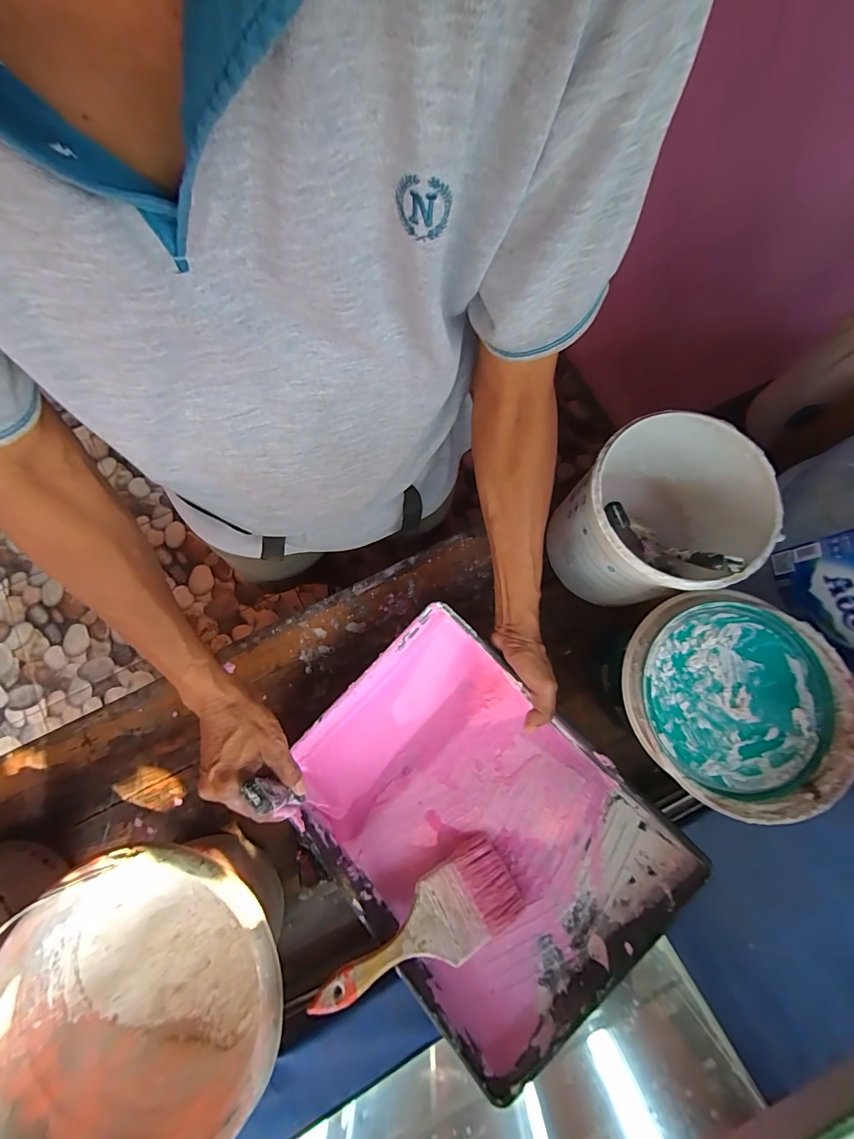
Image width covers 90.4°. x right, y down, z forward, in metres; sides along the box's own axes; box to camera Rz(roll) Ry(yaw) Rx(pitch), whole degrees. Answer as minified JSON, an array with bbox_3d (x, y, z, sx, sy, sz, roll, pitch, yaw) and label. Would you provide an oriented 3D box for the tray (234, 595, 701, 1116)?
[{"bbox_3d":[0.043,0.253,0.433,0.282,0.083,0.356,-47,66,-4],"label":"tray"}]

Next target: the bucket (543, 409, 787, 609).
[{"bbox_3d":[0.260,-0.058,0.501,0.193,0.193,0.175,-38,80,-8],"label":"bucket"}]

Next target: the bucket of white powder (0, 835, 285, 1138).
[{"bbox_3d":[-0.245,0.381,0.421,0.235,0.158,0.235,0,77,0],"label":"bucket of white powder"}]

